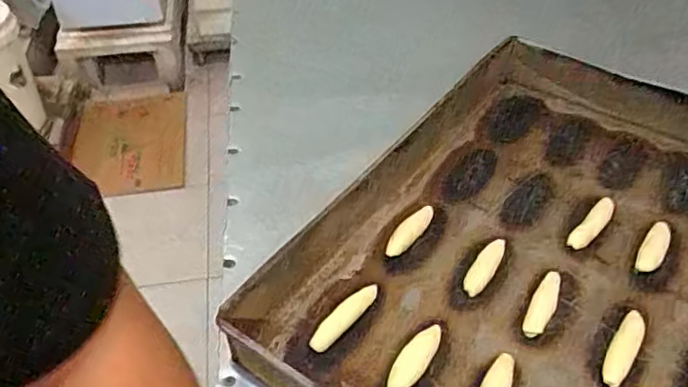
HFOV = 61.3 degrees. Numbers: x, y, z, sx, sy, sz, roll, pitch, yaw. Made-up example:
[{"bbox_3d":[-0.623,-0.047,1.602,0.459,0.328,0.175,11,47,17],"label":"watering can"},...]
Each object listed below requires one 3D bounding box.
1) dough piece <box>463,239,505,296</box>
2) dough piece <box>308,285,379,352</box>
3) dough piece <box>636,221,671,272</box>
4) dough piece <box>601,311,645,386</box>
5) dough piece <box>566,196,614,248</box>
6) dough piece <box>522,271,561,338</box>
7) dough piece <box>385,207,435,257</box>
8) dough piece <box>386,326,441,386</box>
[{"bbox_3d":[0.123,0.062,0.501,0.018,0.013,0.070,24,49,26],"label":"dough piece"},{"bbox_3d":[0.000,0.098,0.465,0.017,0.010,0.072,30,52,30],"label":"dough piece"},{"bbox_3d":[0.274,0.047,0.512,0.020,0.011,0.057,27,50,28],"label":"dough piece"},{"bbox_3d":[0.212,0.118,0.442,0.019,0.011,0.068,25,50,27],"label":"dough piece"},{"bbox_3d":[0.230,0.027,0.536,0.019,0.011,0.075,30,52,31],"label":"dough piece"},{"bbox_3d":[0.162,0.088,0.471,0.018,0.011,0.071,22,48,24],"label":"dough piece"},{"bbox_3d":[0.061,0.035,0.535,0.018,0.014,0.066,27,50,28],"label":"dough piece"},{"bbox_3d":[0.052,0.125,0.436,0.021,0.009,0.067,23,49,25],"label":"dough piece"}]

